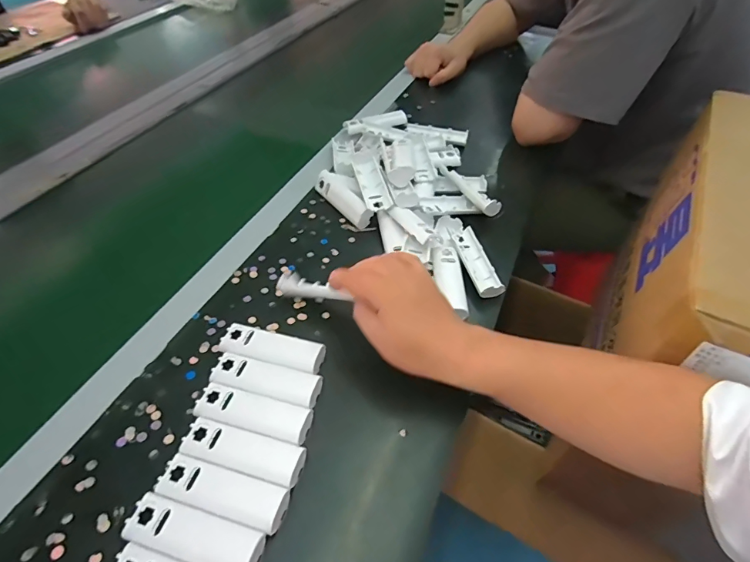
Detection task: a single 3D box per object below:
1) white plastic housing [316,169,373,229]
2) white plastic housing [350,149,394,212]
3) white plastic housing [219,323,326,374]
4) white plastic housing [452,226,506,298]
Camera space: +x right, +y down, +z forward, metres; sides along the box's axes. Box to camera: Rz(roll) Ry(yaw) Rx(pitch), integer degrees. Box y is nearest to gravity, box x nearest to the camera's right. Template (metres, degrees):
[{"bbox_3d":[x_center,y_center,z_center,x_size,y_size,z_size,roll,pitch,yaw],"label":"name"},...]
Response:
[{"bbox_3d":[-0.044,-0.111,0.584,0.023,0.033,0.111,-27,55,-25],"label":"white plastic housing"},{"bbox_3d":[-0.006,-0.134,0.585,0.033,0.027,0.115,-9,49,-11],"label":"white plastic housing"},{"bbox_3d":[-0.103,0.068,0.429,0.104,0.016,0.032,14,49,9],"label":"white plastic housing"},{"bbox_3d":[0.122,-0.023,0.521,0.034,0.012,0.104,-11,49,-12],"label":"white plastic housing"}]

